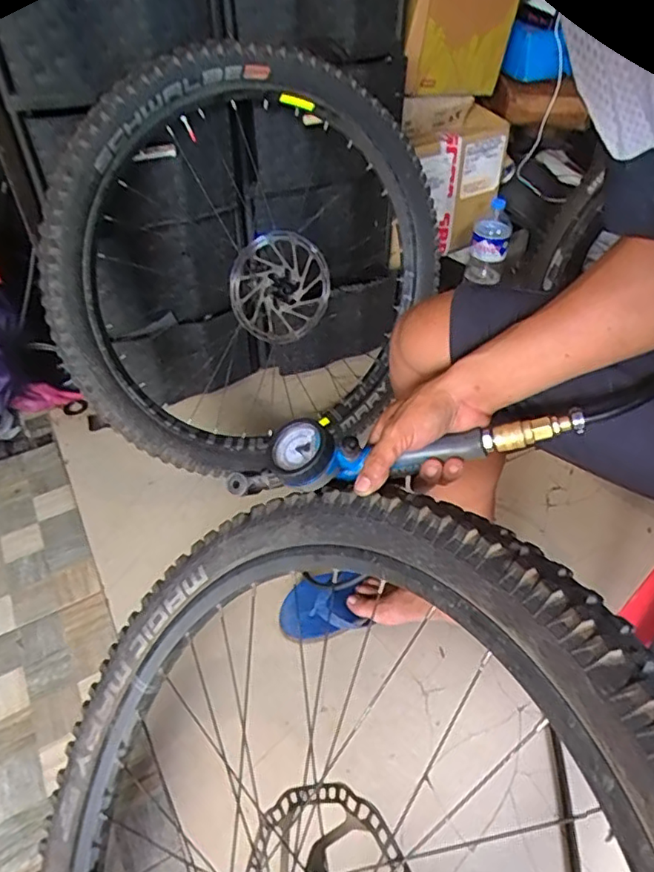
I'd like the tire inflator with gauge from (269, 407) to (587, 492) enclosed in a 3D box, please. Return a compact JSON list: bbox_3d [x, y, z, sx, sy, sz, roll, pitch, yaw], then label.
[{"bbox_3d":[0.082,0.011,0.512,0.267,0.047,0.056,-6,42,13],"label":"tire inflator with gauge"}]

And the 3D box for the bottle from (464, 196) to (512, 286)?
[{"bbox_3d":[0.378,-0.441,1.356,0.088,0.192,0.090,12,46,11],"label":"bottle"}]

